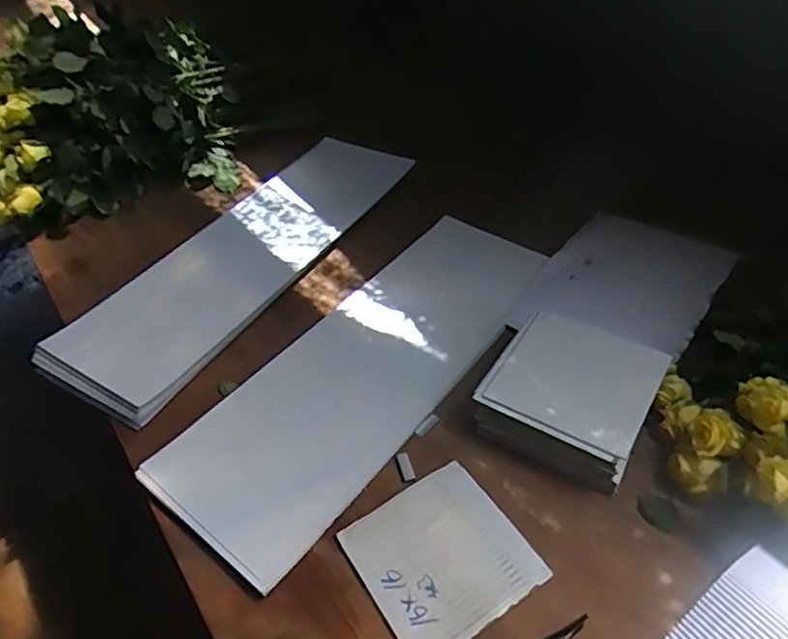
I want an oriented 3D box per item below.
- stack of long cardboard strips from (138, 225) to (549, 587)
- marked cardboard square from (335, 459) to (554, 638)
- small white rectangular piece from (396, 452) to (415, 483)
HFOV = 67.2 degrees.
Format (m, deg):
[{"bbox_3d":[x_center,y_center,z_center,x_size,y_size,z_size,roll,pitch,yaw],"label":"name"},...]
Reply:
[{"bbox_3d":[-0.027,0.050,0.762,0.214,0.019,0.569,28,56,30],"label":"stack of long cardboard strips"},{"bbox_3d":[0.045,0.232,0.589,0.151,0.008,0.153,-29,49,-18],"label":"marked cardboard square"},{"bbox_3d":[0.013,0.165,0.663,0.015,0.005,0.034,-16,46,-7],"label":"small white rectangular piece"}]

